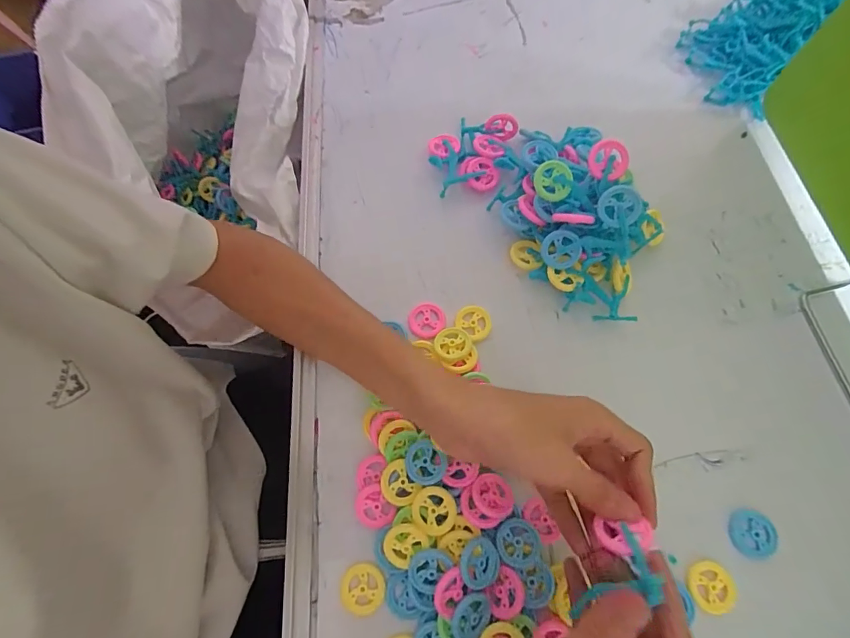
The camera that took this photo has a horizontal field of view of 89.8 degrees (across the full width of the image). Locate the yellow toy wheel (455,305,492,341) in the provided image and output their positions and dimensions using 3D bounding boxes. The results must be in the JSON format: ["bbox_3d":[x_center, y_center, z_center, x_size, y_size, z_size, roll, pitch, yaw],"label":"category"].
[{"bbox_3d":[0.040,0.003,0.347,0.028,0.006,0.027,0,70,1],"label":"yellow toy wheel"}]

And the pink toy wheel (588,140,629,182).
[{"bbox_3d":[0.137,-0.118,0.315,0.028,0.007,0.027,15,110,8],"label":"pink toy wheel"}]

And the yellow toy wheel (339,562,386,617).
[{"bbox_3d":[-0.042,0.181,0.286,0.029,0.004,0.030,0,70,1],"label":"yellow toy wheel"}]

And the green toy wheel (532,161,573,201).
[{"bbox_3d":[0.097,-0.103,0.321,0.028,0.008,0.029,1,103,3],"label":"green toy wheel"}]

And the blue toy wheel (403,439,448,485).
[{"bbox_3d":[0.000,0.099,0.295,0.029,0.004,0.028,-7,68,16],"label":"blue toy wheel"}]

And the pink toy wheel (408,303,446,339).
[{"bbox_3d":[0.002,0.002,0.348,0.030,0.006,0.029,0,70,1],"label":"pink toy wheel"}]

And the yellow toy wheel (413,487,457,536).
[{"bbox_3d":[0.006,0.128,0.285,0.029,0.005,0.029,0,70,1],"label":"yellow toy wheel"}]

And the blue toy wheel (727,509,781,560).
[{"bbox_3d":[0.226,0.148,0.294,0.028,0.006,0.029,0,70,1],"label":"blue toy wheel"}]

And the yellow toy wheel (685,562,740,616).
[{"bbox_3d":[0.190,0.178,0.283,0.029,0.006,0.028,0,70,1],"label":"yellow toy wheel"}]

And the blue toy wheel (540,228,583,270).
[{"bbox_3d":[0.104,-0.053,0.328,0.029,0.004,0.029,7,112,17],"label":"blue toy wheel"}]

